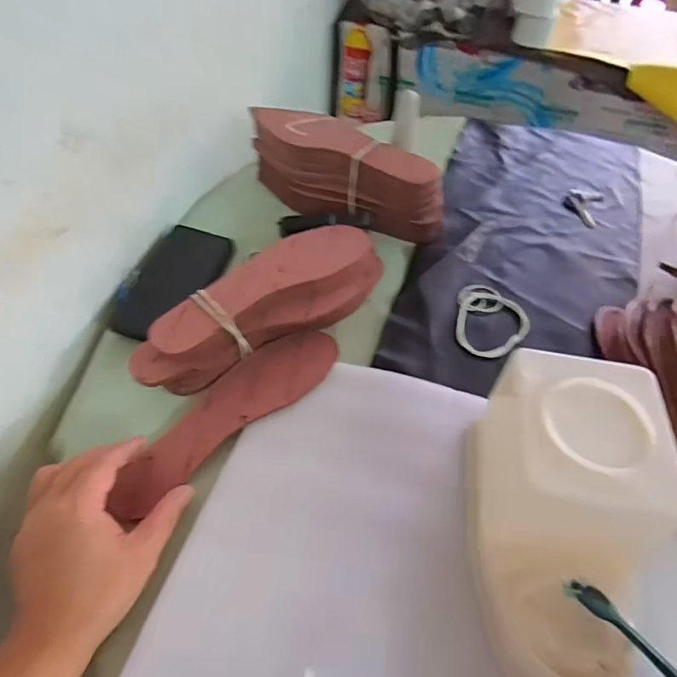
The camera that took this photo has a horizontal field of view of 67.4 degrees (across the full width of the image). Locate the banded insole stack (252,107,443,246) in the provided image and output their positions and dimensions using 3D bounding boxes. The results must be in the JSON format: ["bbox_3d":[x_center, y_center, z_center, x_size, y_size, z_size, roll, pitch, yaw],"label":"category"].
[{"bbox_3d":[-0.001,-0.196,0.621,0.262,0.088,0.085,30,55,19],"label":"banded insole stack"}]

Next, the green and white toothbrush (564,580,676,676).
[{"bbox_3d":[0.208,0.210,0.298,0.179,0.012,0.012,44,60,10],"label":"green and white toothbrush"}]

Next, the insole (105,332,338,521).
[{"bbox_3d":[-0.096,0.064,0.454,0.064,0.009,0.231,39,62,24],"label":"insole"}]

